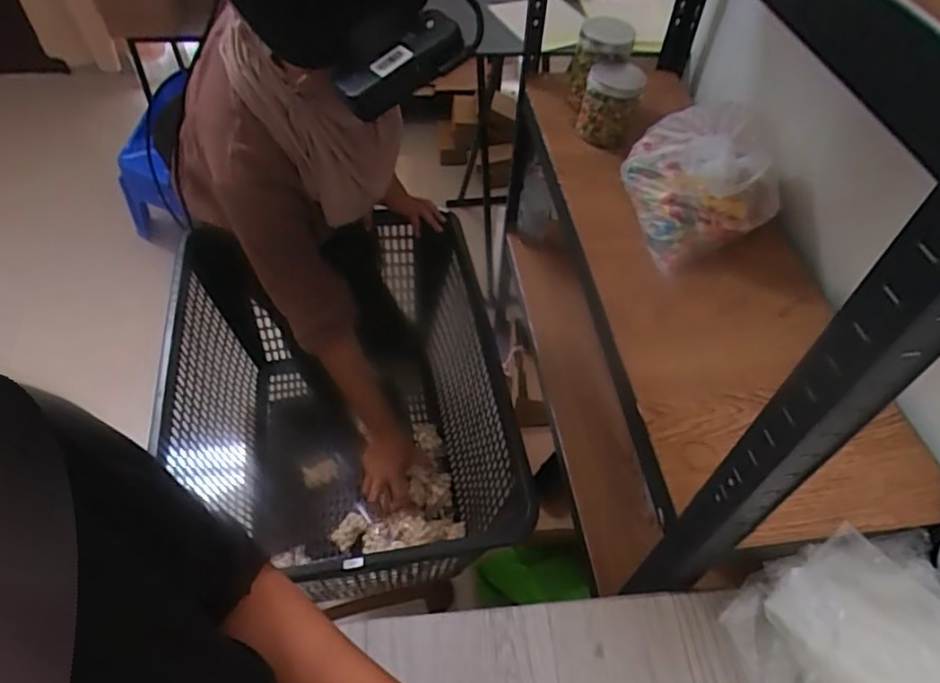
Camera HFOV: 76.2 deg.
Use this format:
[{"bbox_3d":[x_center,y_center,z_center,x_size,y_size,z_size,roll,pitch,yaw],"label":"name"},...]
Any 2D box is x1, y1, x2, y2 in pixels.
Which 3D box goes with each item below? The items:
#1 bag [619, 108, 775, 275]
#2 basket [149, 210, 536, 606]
[{"bbox_3d":[0.310,-0.230,0.834,0.164,0.130,0.205,-10,53,-10],"label":"bag"},{"bbox_3d":[-0.181,0.090,0.927,0.415,0.325,0.506,-9,53,-9],"label":"basket"}]

